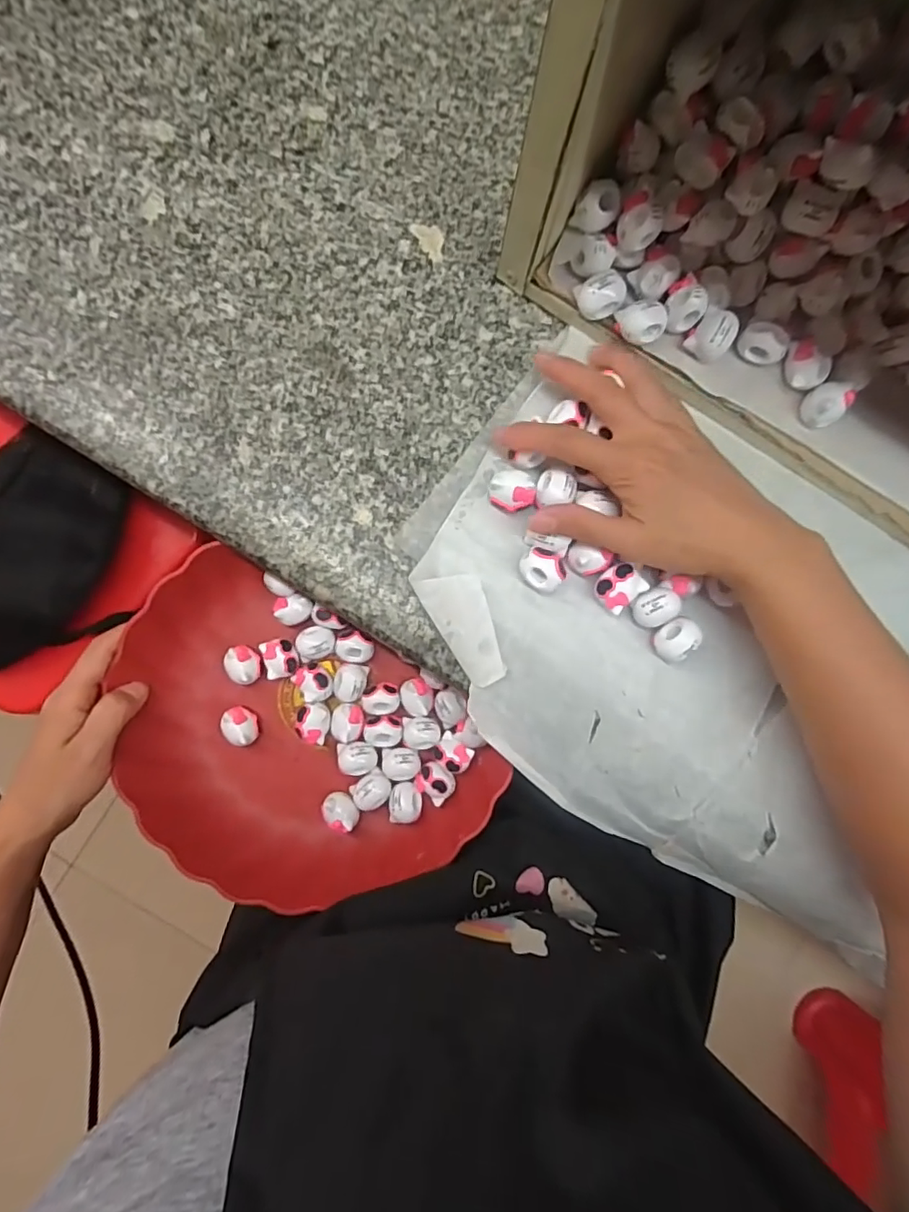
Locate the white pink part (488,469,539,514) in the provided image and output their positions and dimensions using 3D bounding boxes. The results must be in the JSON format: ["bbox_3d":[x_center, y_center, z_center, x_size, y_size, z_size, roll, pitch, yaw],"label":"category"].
[{"bbox_3d":[0.032,-0.064,0.309,0.026,0.021,0.022,9,84,-3],"label":"white pink part"}]

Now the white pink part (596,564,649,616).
[{"bbox_3d":[0.090,-0.010,0.308,0.025,0.021,0.022,-43,88,-6],"label":"white pink part"}]

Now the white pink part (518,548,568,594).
[{"bbox_3d":[0.048,-0.019,0.307,0.024,0.020,0.020,34,84,0],"label":"white pink part"}]

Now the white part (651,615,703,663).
[{"bbox_3d":[0.123,0.019,0.308,0.023,0.021,0.023,-18,86,-5],"label":"white part"}]

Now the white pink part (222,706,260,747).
[{"bbox_3d":[-0.141,0.079,0.367,0.019,0.019,0.025,-8,86,-4],"label":"white pink part"}]

